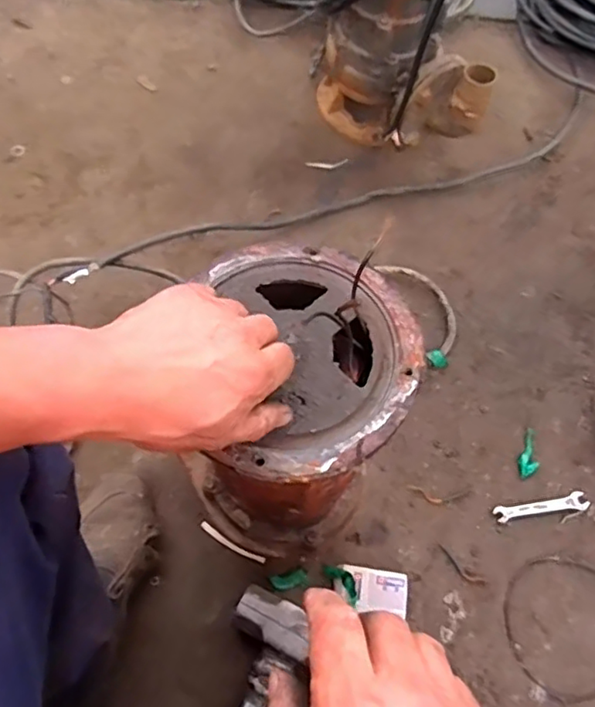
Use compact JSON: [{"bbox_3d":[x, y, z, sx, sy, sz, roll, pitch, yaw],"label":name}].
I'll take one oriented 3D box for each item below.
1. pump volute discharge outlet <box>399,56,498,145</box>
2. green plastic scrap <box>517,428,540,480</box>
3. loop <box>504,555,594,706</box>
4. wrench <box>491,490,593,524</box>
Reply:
[{"bbox_3d":[0.210,-0.363,0.856,0.114,0.128,0.082,18,66,6],"label":"pump volute discharge outlet"},{"bbox_3d":[0.302,0.132,0.783,0.026,0.008,0.066,23,67,8],"label":"green plastic scrap"},{"bbox_3d":[0.312,0.315,0.693,0.149,0.010,0.155,26,68,10],"label":"loop"},{"bbox_3d":[0.305,0.192,0.757,0.117,0.007,0.022,-8,66,-5],"label":"wrench"}]

